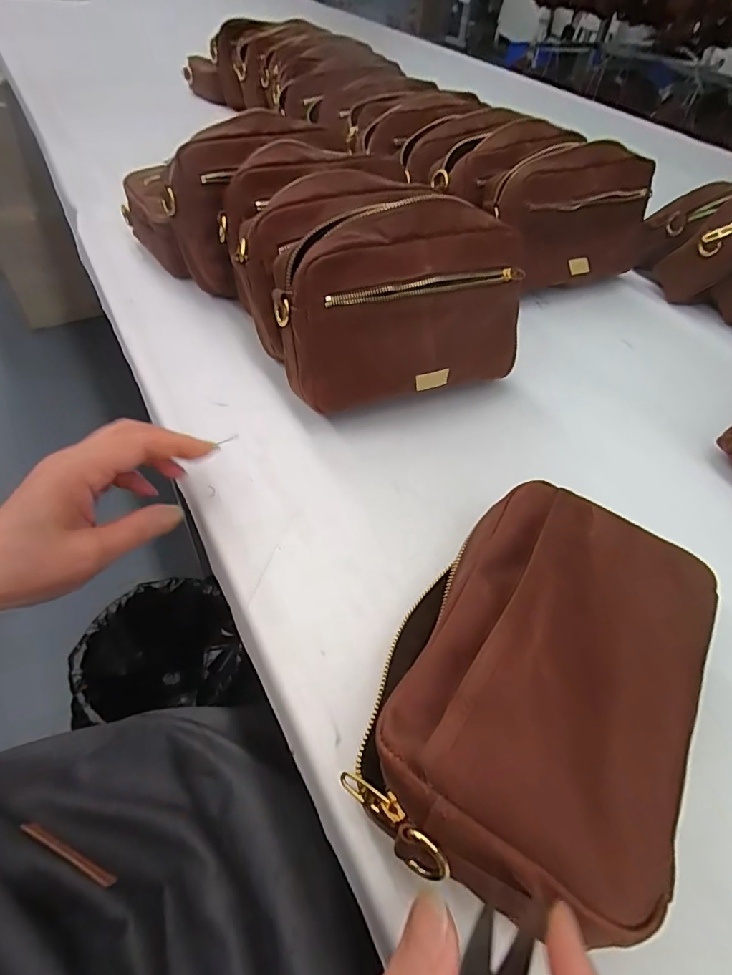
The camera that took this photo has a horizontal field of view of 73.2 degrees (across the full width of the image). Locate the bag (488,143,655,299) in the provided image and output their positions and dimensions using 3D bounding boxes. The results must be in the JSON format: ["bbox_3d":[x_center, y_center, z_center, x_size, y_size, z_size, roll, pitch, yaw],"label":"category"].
[{"bbox_3d":[0.218,-0.284,0.521,0.201,0.115,0.058,-13,52,-16],"label":"bag"}]

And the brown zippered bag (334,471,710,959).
[{"bbox_3d":[0.083,0.086,0.241,0.123,0.076,0.190,28,53,17],"label":"brown zippered bag"}]

